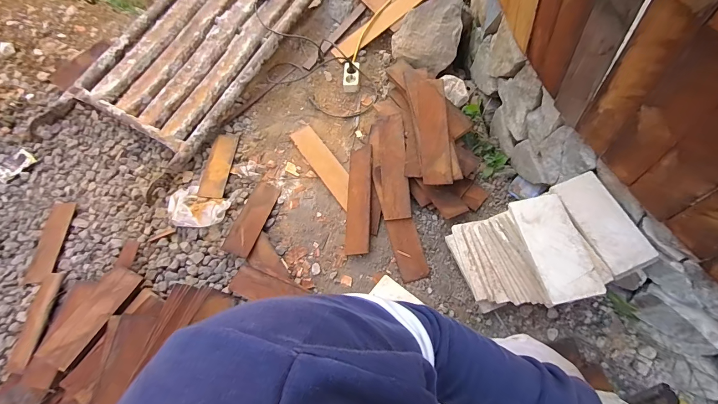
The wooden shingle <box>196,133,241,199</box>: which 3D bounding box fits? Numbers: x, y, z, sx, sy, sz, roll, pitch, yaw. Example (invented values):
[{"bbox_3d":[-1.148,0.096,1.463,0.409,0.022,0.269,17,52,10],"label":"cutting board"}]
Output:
[{"bbox_3d":[-0.454,-0.124,1.089,0.083,0.014,0.244,0,62,4],"label":"wooden shingle"}]

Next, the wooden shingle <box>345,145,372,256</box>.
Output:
[{"bbox_3d":[0.000,-0.012,0.996,0.073,0.013,0.330,-9,65,26],"label":"wooden shingle"}]

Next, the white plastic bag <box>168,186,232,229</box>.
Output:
[{"bbox_3d":[-0.488,0.017,0.992,0.183,0.036,0.132,24,66,16],"label":"white plastic bag"}]

